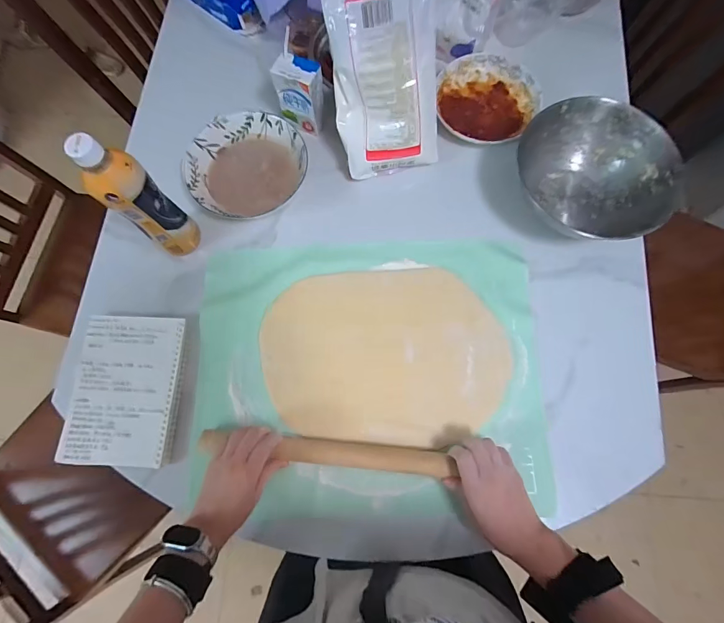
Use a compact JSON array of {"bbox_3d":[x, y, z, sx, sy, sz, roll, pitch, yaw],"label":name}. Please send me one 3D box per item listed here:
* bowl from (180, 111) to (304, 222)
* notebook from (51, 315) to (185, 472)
[{"bbox_3d":[-0.176,-0.224,0.581,0.177,0.056,0.165,0,76,1],"label":"bowl"},{"bbox_3d":[-0.324,0.103,0.508,0.143,0.023,0.199,2,76,1],"label":"notebook"}]

